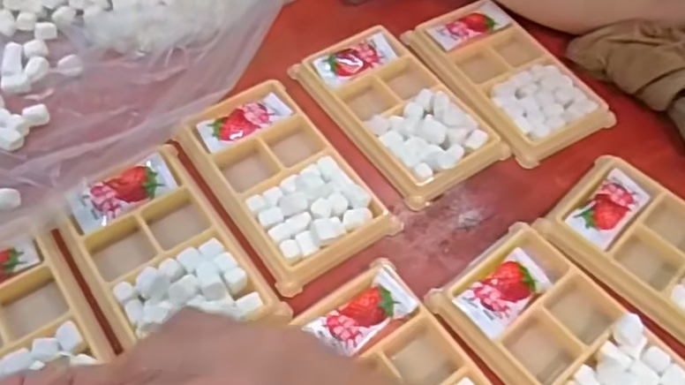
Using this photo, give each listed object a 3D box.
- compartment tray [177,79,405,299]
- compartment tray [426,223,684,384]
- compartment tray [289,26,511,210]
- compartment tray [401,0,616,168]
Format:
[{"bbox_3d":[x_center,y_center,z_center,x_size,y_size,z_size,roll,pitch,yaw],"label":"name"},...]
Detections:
[{"bbox_3d":[-0.035,-0.011,0.370,0.076,0.017,0.131,-29,64,-20],"label":"compartment tray"},{"bbox_3d":[0.118,0.078,0.314,0.077,0.015,0.137,-33,65,-22],"label":"compartment tray"},{"bbox_3d":[0.036,-0.058,0.404,0.075,0.019,0.134,-30,64,-20],"label":"compartment tray"},{"bbox_3d":[0.111,-0.080,0.429,0.079,0.017,0.135,-27,63,-19],"label":"compartment tray"}]

